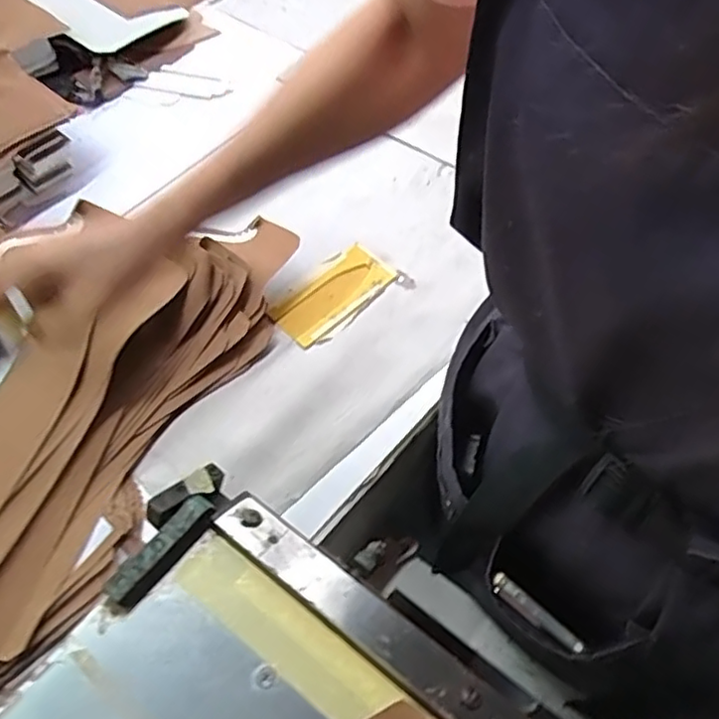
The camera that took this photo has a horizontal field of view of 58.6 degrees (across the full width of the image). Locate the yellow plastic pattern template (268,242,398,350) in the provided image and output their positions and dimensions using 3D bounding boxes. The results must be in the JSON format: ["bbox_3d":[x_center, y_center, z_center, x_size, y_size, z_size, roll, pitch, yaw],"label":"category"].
[{"bbox_3d":[-0.029,-0.073,0.702,0.067,0.005,0.142,39,67,20],"label":"yellow plastic pattern template"}]

